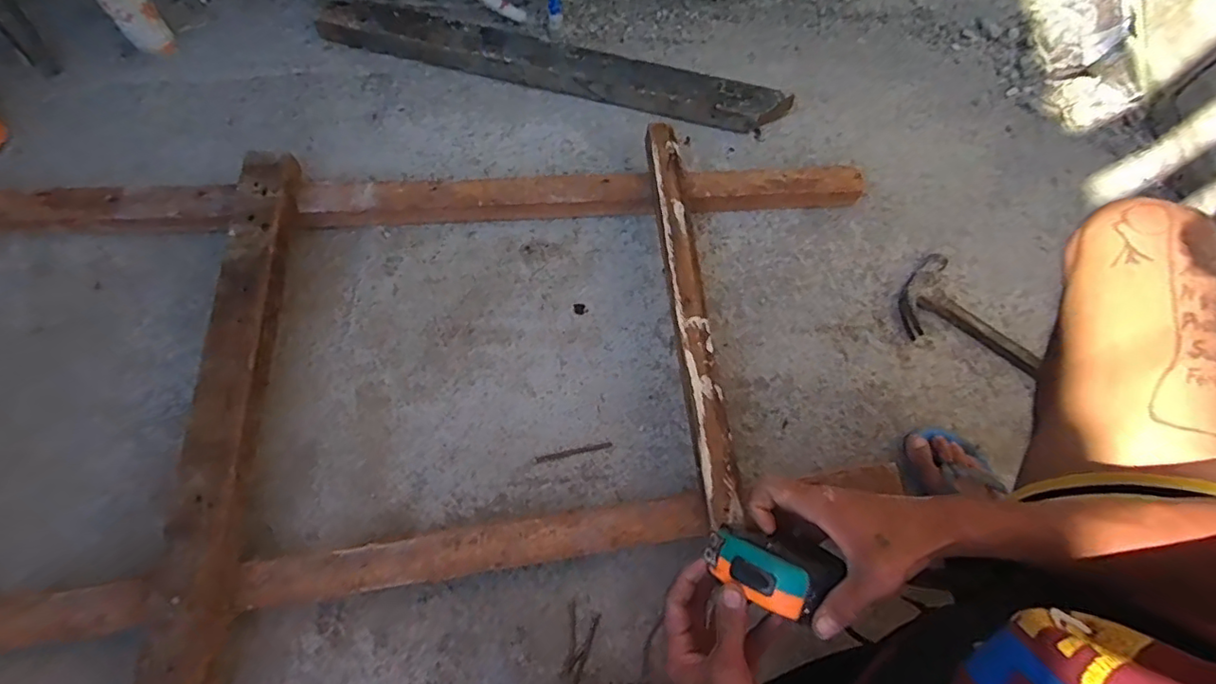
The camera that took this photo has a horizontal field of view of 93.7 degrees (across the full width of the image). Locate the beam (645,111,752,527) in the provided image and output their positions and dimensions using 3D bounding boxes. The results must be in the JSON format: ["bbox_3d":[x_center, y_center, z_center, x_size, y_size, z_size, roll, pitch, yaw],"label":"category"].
[{"bbox_3d":[0.107,-0.051,0.735,0.048,0.030,0.543,-5,70,-5],"label":"beam"}]

